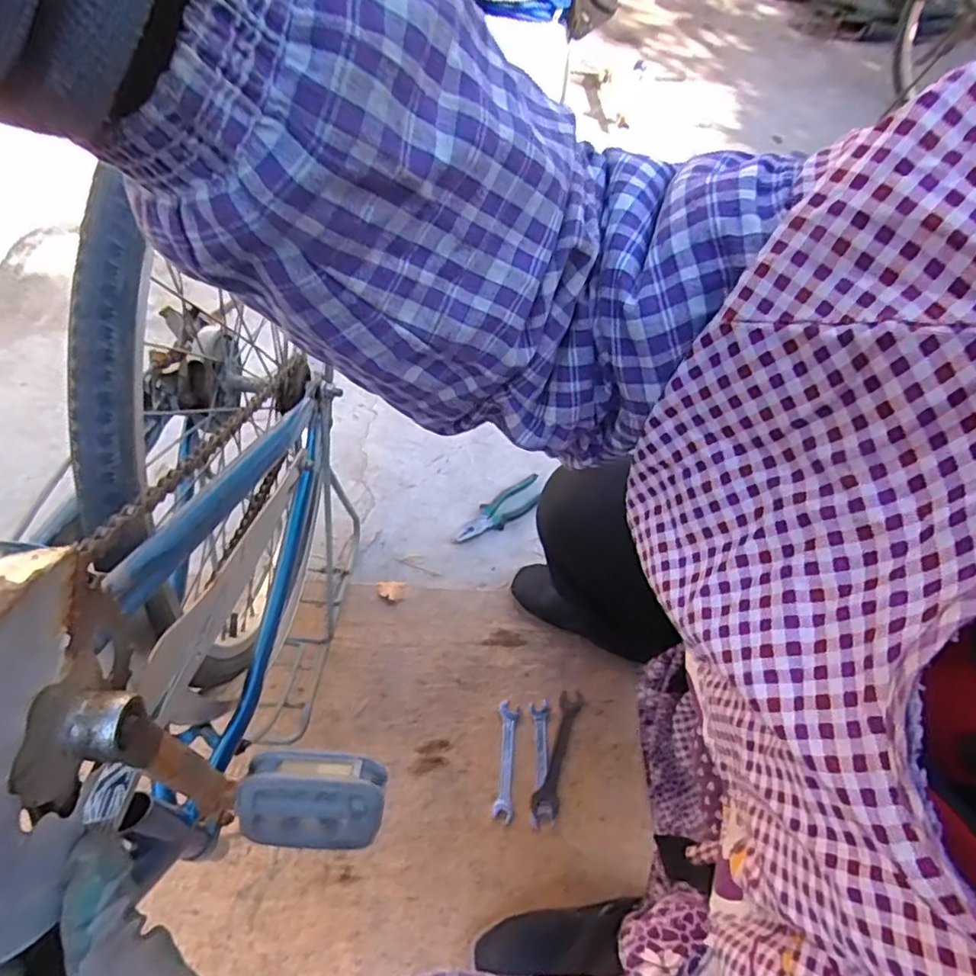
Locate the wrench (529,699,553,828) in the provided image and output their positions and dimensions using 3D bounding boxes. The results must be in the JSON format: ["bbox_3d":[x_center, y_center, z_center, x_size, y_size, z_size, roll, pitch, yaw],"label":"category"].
[{"bbox_3d":[0.070,0.362,0.811,0.028,0.009,0.154,2,55,0],"label":"wrench"}]

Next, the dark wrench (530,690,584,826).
[{"bbox_3d":[0.095,0.355,0.821,0.034,0.004,0.165,16,56,9],"label":"dark wrench"}]

